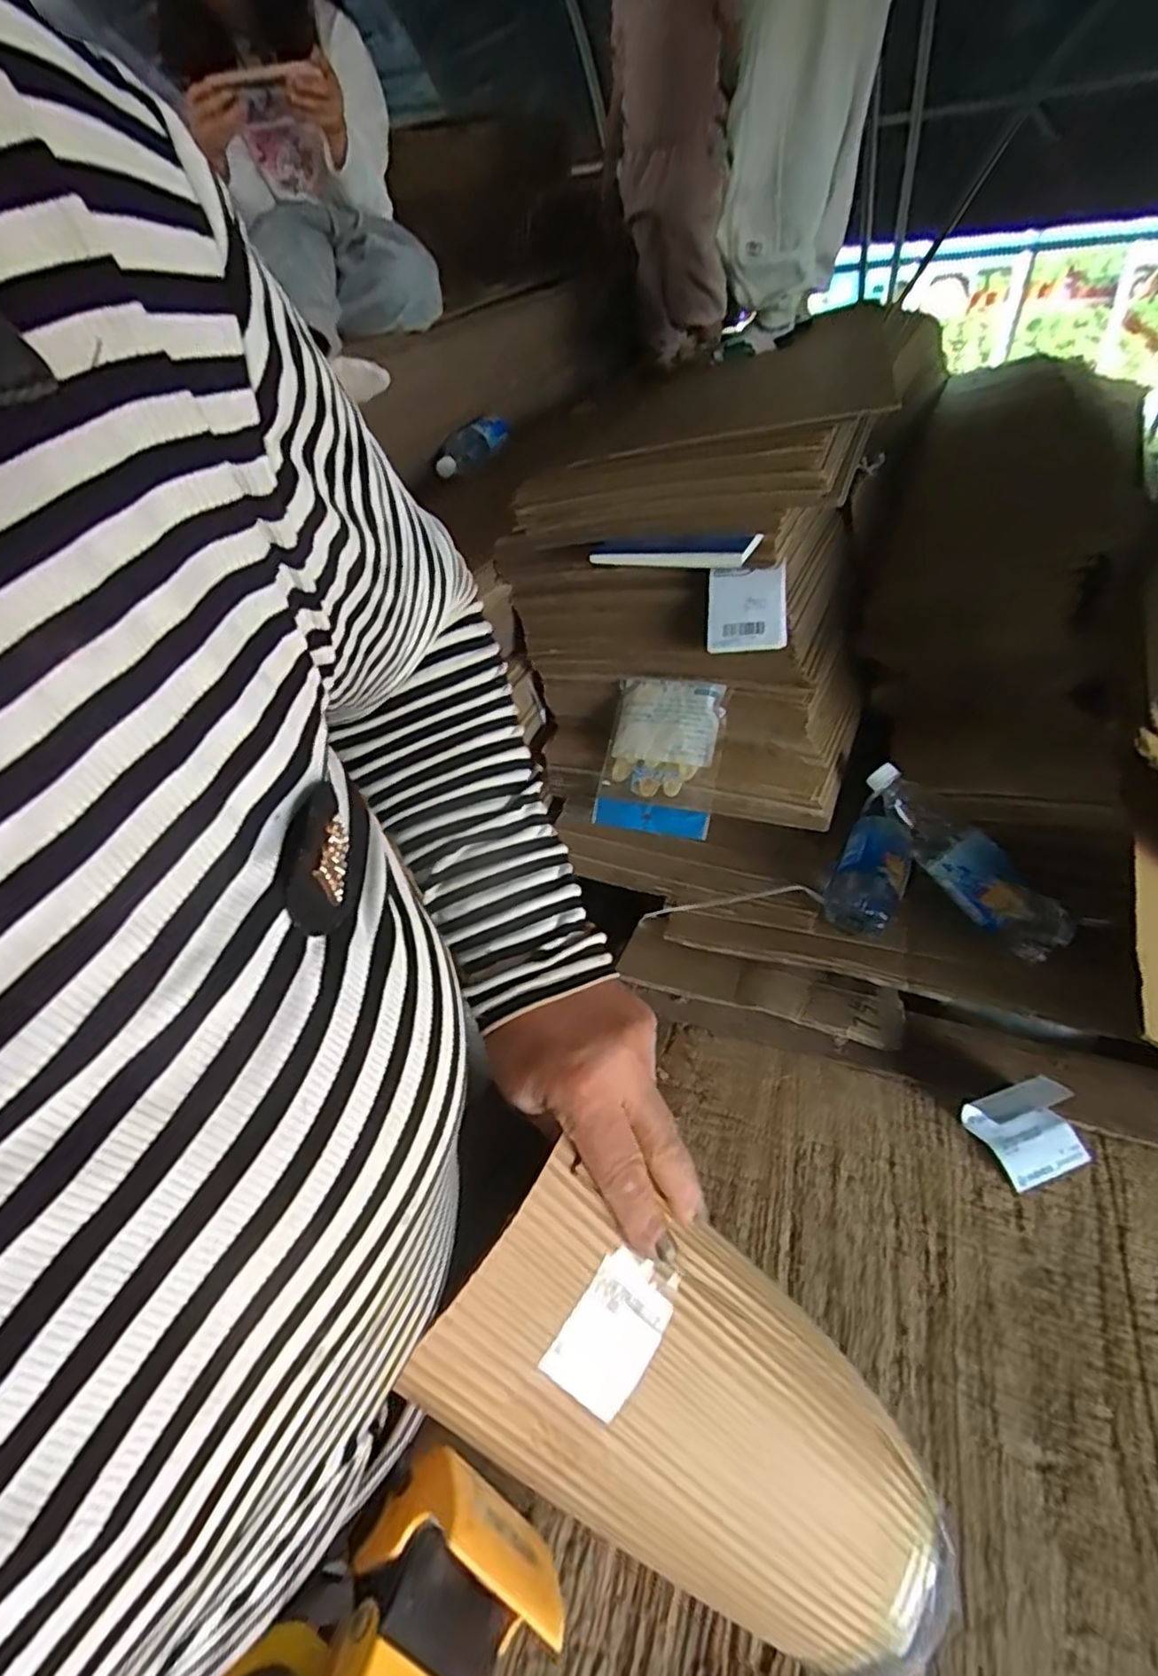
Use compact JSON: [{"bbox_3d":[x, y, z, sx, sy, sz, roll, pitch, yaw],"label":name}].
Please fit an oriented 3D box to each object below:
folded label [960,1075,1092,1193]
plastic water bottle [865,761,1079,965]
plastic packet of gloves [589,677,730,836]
[{"bbox_3d":[0.389,0.249,0.595,0.081,0.041,0.070,-16,40,-13],"label":"folded label"},{"bbox_3d":[0.388,0.019,0.697,0.073,0.064,0.230,-26,64,-24],"label":"plastic water bottle"},{"bbox_3d":[0.093,-0.093,0.797,0.131,0.169,0.029,9,0,27],"label":"plastic packet of gloves"}]

